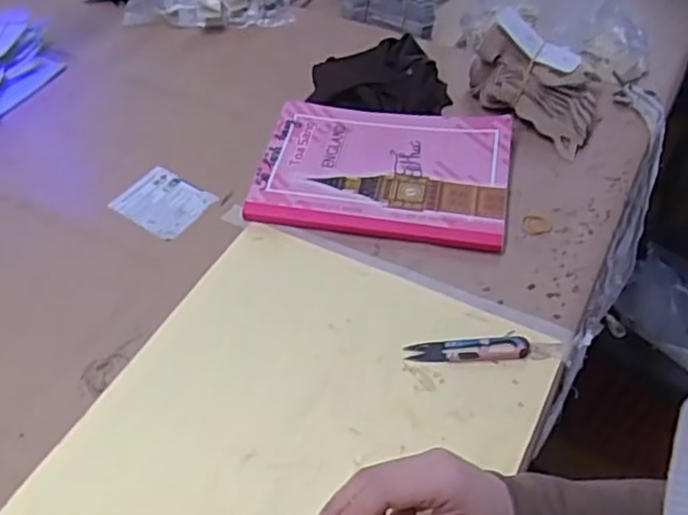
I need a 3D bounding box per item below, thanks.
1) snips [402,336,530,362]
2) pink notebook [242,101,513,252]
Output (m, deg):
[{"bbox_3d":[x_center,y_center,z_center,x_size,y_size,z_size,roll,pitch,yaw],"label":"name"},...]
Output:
[{"bbox_3d":[0.103,0.077,0.572,0.101,0.005,0.020,-2,51,-1],"label":"snips"},{"bbox_3d":[0.041,-0.092,0.700,0.248,0.023,0.171,8,51,7],"label":"pink notebook"}]

